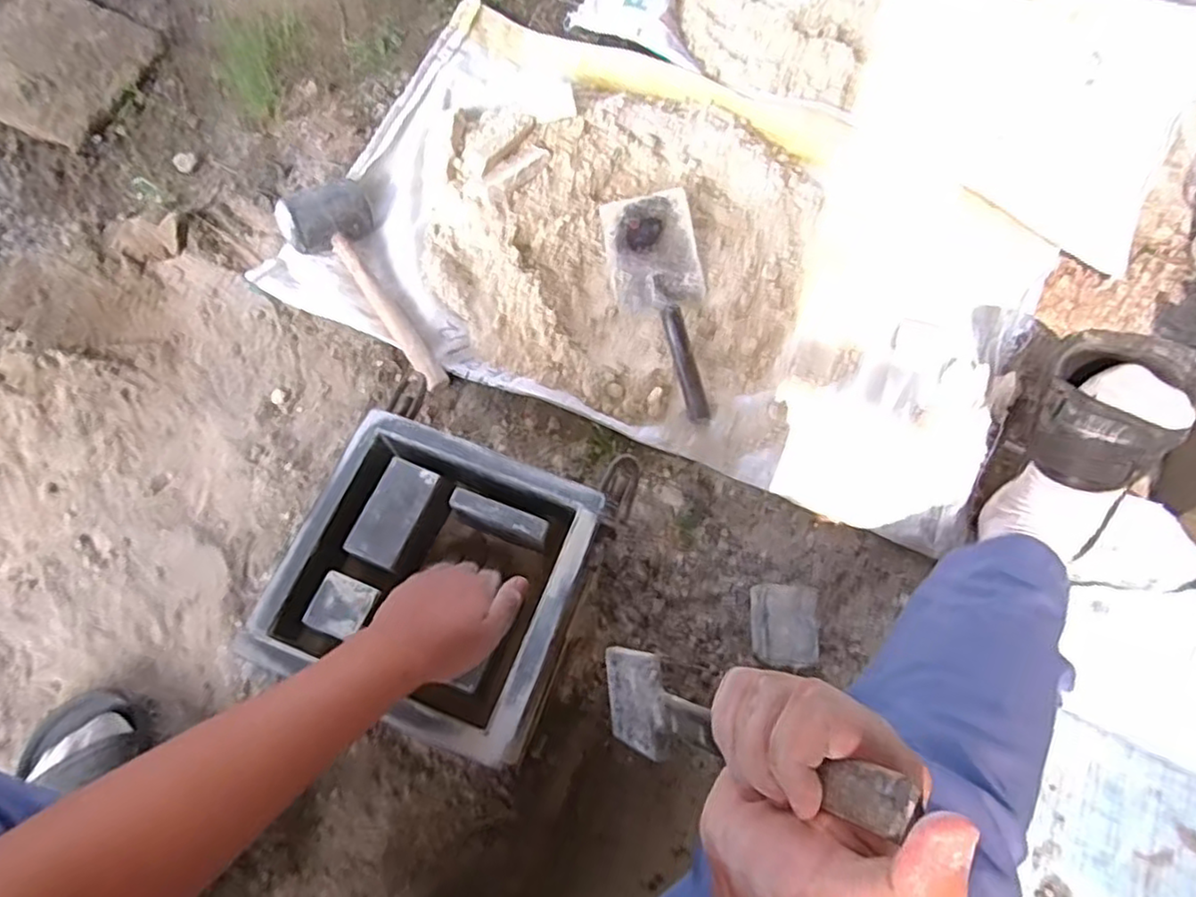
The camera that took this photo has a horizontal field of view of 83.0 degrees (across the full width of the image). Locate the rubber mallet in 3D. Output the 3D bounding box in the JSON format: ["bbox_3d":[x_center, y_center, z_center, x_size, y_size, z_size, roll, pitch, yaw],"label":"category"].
[{"bbox_3d":[-0.263,-0.178,0.780,0.103,0.077,0.282,-30,75,-11],"label":"rubber mallet"}]

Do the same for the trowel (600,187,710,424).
[{"bbox_3d":[0.086,-0.167,0.792,0.107,0.045,0.282,-13,72,-6],"label":"trowel"}]

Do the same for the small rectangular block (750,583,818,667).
[{"bbox_3d":[0.188,0.179,0.686,0.059,0.050,0.074,3,71,-1],"label":"small rectangular block"}]

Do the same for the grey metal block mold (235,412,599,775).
[{"bbox_3d":[-0.145,0.118,0.618,0.240,0.106,0.238,21,72,5],"label":"grey metal block mold"}]

